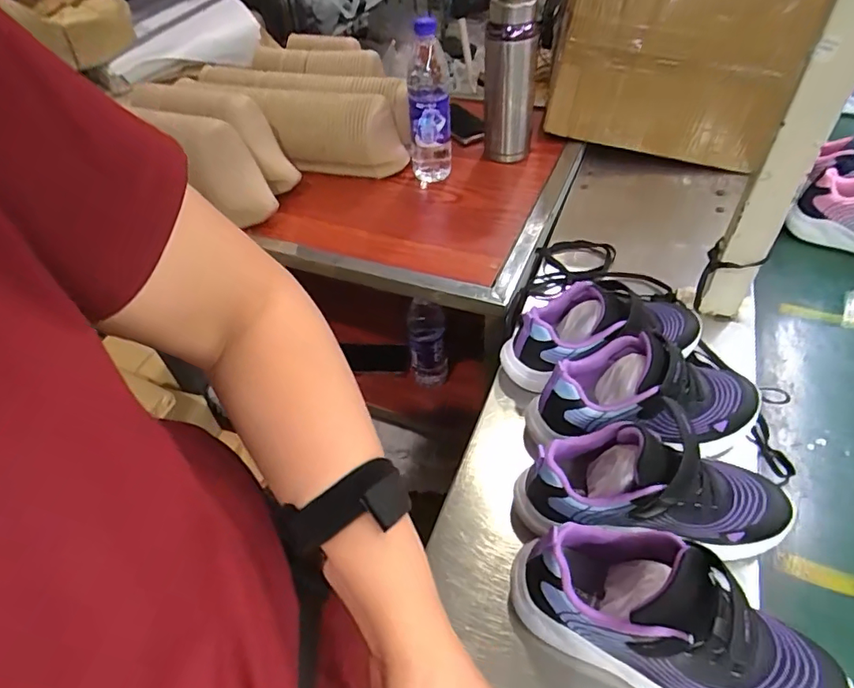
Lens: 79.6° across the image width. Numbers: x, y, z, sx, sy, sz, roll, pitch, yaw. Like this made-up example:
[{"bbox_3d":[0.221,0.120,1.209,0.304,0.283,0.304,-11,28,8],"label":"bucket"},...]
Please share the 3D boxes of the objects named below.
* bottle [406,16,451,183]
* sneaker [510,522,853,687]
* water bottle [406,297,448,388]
[{"bbox_3d":[0.001,-0.360,0.782,0.070,0.229,0.073,-5,47,3],"label":"bottle"},{"bbox_3d":[0.170,0.194,0.350,0.217,0.097,0.081,18,52,22],"label":"sneaker"},{"bbox_3d":[0.000,0.003,0.902,0.067,0.203,0.060,-5,47,3],"label":"water bottle"}]

